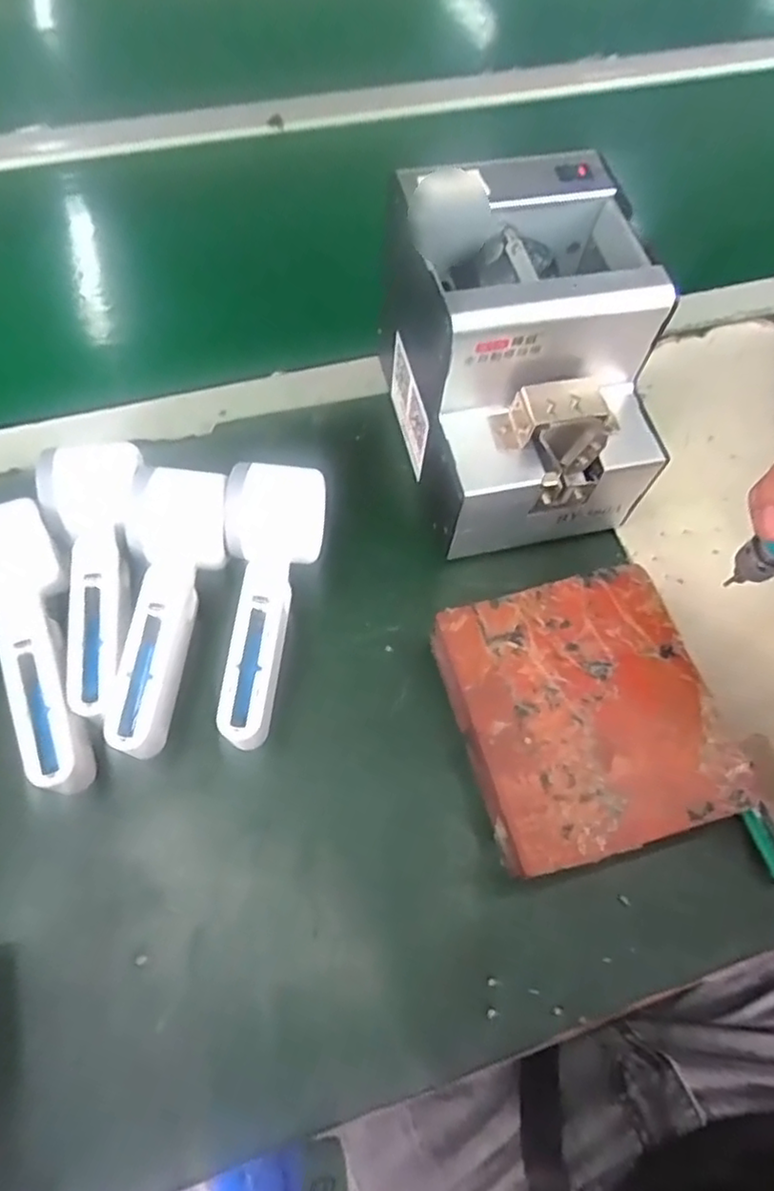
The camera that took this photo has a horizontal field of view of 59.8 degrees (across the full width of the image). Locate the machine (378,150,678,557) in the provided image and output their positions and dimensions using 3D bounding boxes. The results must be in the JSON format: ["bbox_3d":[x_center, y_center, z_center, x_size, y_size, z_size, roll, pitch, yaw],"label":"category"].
[{"bbox_3d":[0.081,-0.136,0.413,0.124,0.153,0.168,-10,64,-8],"label":"machine"}]

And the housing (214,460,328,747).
[{"bbox_3d":[-0.067,0.005,0.388,0.056,0.047,0.160,1,63,-2],"label":"housing"}]

